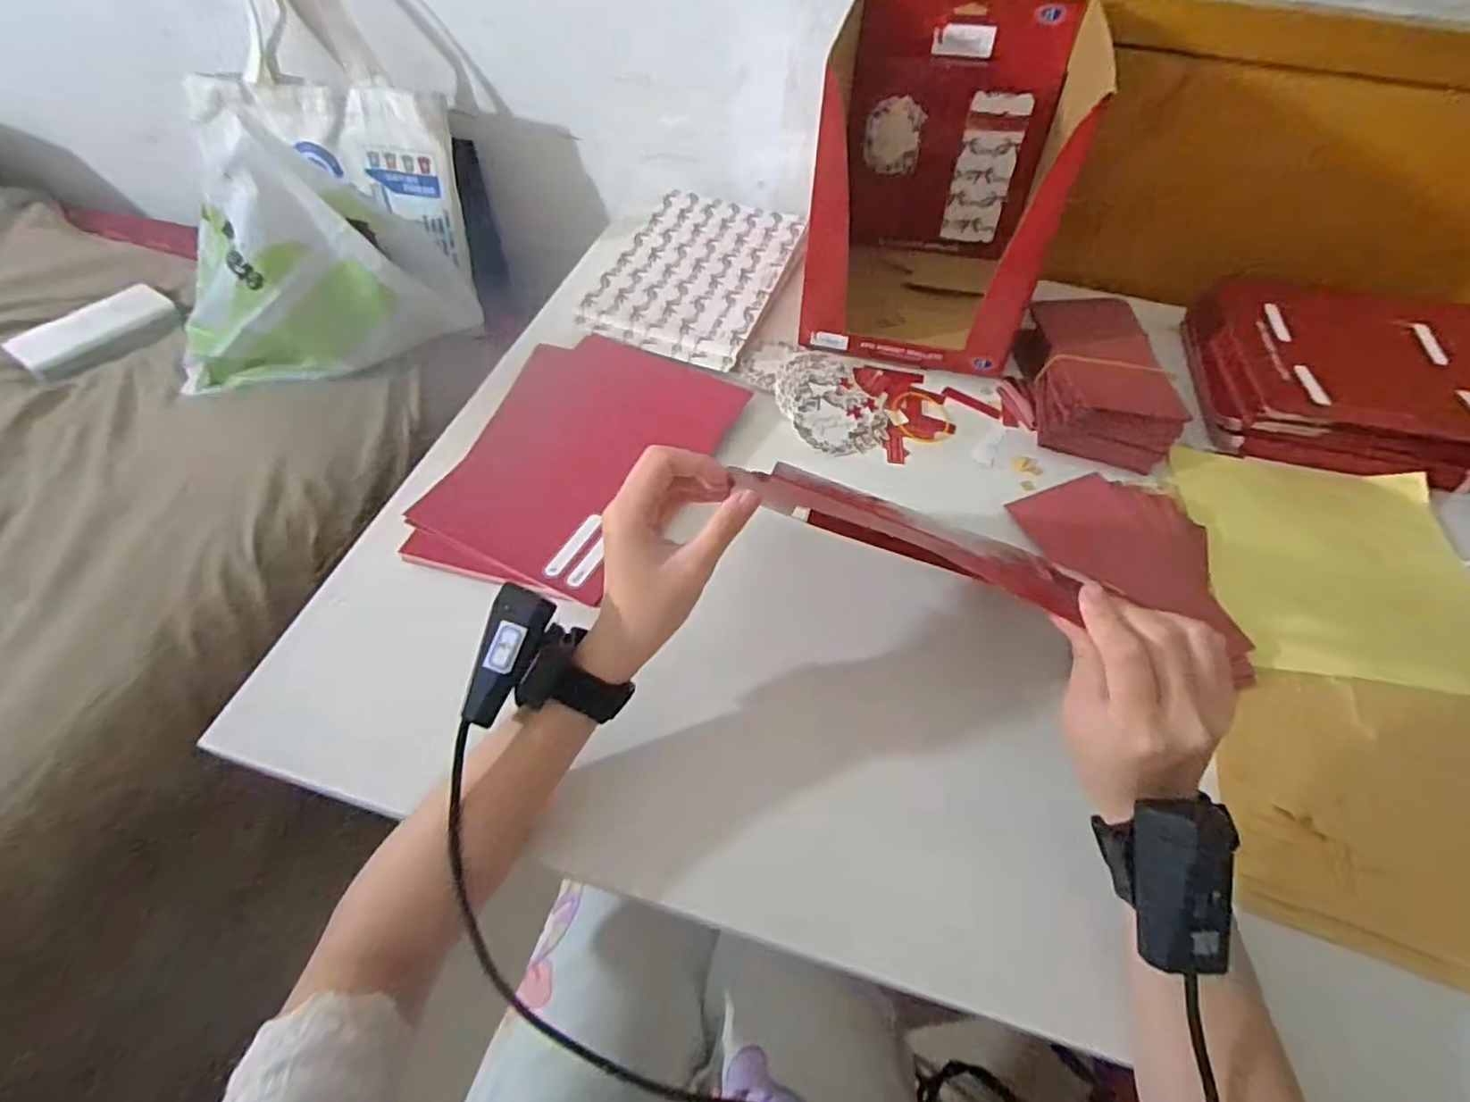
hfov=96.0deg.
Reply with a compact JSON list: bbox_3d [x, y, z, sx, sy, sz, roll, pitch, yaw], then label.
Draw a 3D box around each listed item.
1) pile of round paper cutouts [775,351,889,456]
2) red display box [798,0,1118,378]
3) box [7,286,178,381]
[{"bbox_3d":[0.086,-0.140,0.619,0.086,0.017,0.126,-21,56,-18],"label":"pile of round paper cutouts"},{"bbox_3d":[0.191,-0.347,0.629,0.206,0.234,0.244,14,52,8],"label":"red display box"},{"bbox_3d":[-0.802,-0.280,0.832,0.058,0.029,0.170,22,54,14],"label":"box"}]

